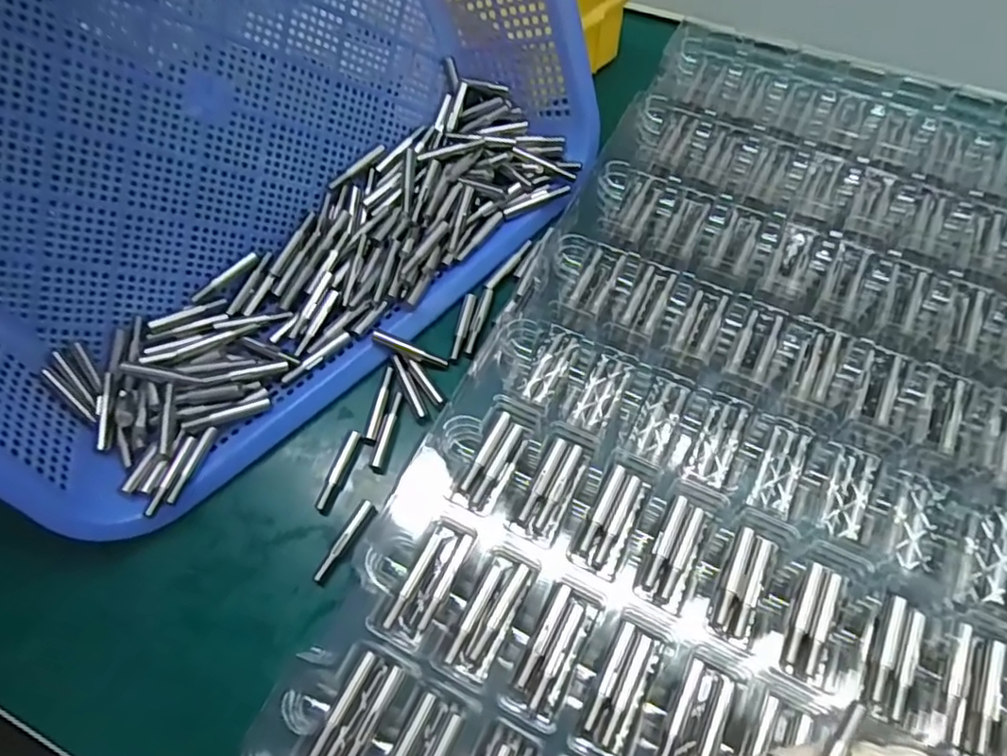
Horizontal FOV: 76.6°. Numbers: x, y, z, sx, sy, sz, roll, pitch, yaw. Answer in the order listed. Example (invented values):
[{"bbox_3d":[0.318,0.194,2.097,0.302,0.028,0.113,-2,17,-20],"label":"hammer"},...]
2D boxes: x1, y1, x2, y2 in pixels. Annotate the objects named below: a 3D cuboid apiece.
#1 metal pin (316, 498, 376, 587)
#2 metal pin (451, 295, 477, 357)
[{"bbox_3d":[-0.077,0.080,0.310,0.010,0.005,0.043,28,68,18],"label":"metal pin"},{"bbox_3d":[-0.023,-0.031,0.363,0.007,0.004,0.043,9,64,9],"label":"metal pin"}]

